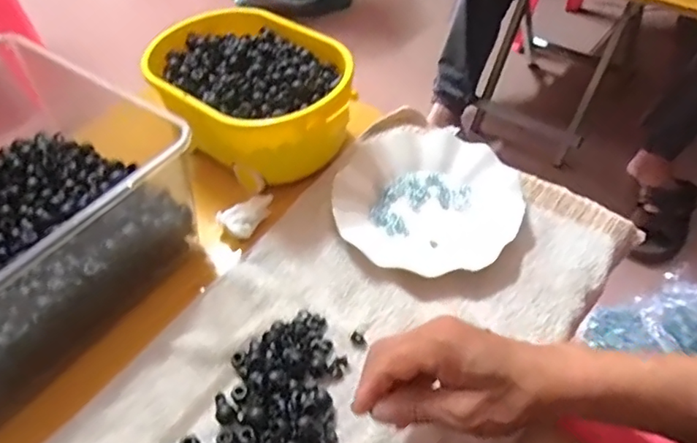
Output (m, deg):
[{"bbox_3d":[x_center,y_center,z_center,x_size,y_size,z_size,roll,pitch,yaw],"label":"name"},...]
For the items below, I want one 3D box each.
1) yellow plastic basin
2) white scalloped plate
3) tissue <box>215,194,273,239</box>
[{"bbox_3d":[-0.103,-0.140,0.601,0.245,0.081,0.164,32,58,27],"label":"yellow plastic basin"},{"bbox_3d":[0.080,-0.025,0.553,0.182,0.023,0.182,-2,49,2],"label":"white scalloped plate"},{"bbox_3d":[-0.099,-0.006,0.547,0.060,0.021,0.034,-27,53,-18],"label":"tissue"}]

